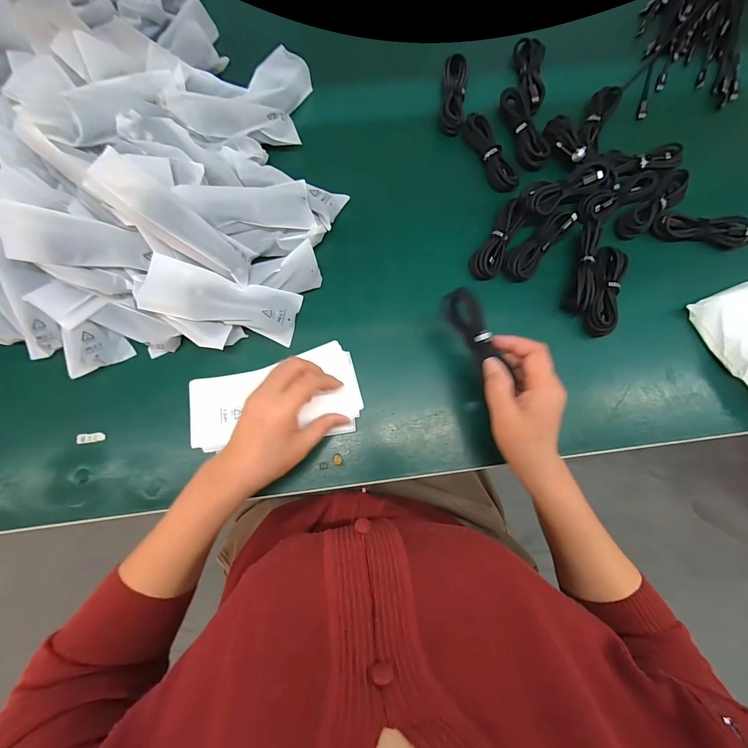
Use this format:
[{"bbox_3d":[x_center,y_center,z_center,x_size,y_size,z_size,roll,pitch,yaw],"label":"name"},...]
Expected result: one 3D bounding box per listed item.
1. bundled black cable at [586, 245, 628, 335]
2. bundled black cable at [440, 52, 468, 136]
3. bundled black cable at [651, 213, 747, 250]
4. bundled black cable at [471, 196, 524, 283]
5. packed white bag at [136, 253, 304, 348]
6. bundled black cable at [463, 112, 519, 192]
[{"bbox_3d":[0.270,-0.098,0.395,0.033,0.016,0.105,17,79,2],"label":"bundled black cable"},{"bbox_3d":[0.105,-0.367,0.450,0.031,0.032,0.096,7,79,0],"label":"bundled black cable"},{"bbox_3d":[0.398,-0.176,0.412,0.111,0.023,0.033,4,79,-1],"label":"bundled black cable"},{"bbox_3d":[0.150,-0.161,0.413,0.035,0.029,0.101,28,80,4],"label":"bundled black cable"},{"bbox_3d":[-0.161,-0.079,0.368,0.154,0.016,0.058,13,80,-17],"label":"packed white bag"},{"bbox_3d":[0.149,-0.281,0.435,0.026,0.022,0.107,-22,81,-5],"label":"bundled black cable"}]

